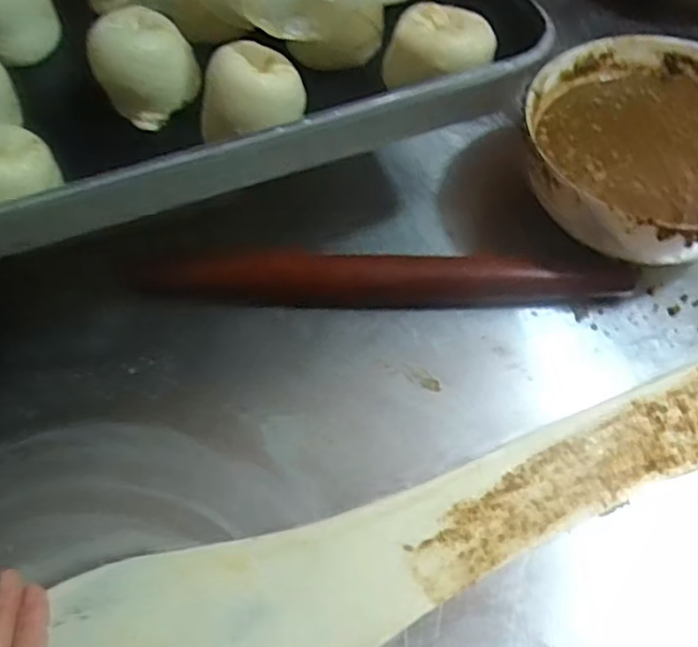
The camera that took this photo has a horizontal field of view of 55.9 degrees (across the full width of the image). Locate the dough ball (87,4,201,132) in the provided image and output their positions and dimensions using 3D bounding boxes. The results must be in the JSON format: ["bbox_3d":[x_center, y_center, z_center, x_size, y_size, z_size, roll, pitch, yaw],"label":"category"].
[{"bbox_3d":[-0.123,-0.155,0.398,0.057,0.048,0.052,-19,59,-9],"label":"dough ball"}]

